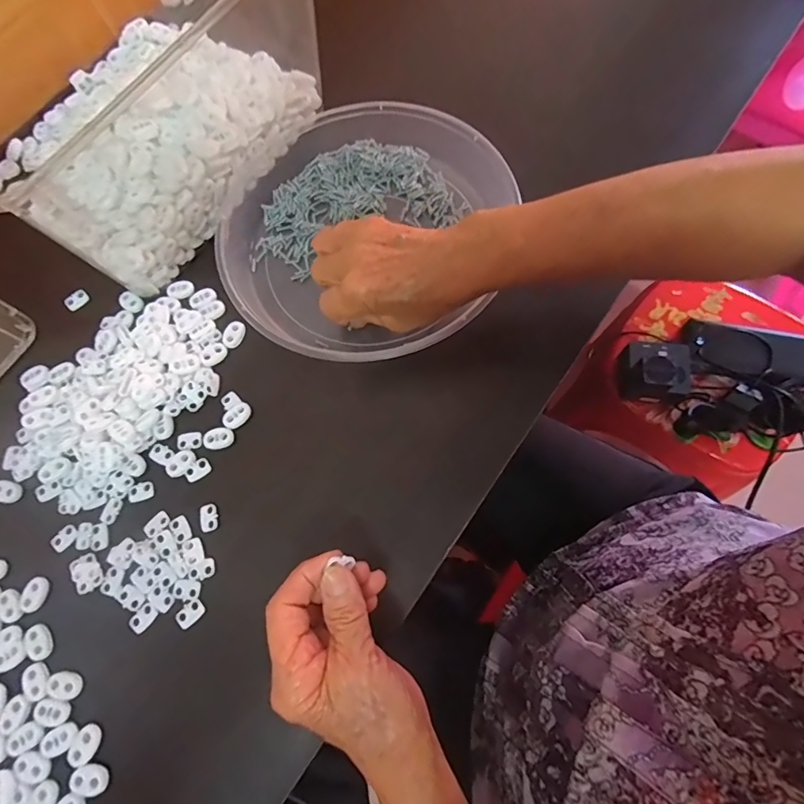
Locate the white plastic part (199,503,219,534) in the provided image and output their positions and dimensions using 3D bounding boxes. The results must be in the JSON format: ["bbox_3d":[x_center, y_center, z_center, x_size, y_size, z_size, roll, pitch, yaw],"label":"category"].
[{"bbox_3d":[-0.138,0.082,0.335,0.012,0.004,0.019,-20,71,-2],"label":"white plastic part"}]

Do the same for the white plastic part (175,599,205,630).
[{"bbox_3d":[-0.142,0.142,0.315,0.018,0.004,0.013,-41,73,-9],"label":"white plastic part"}]

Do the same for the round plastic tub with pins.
[{"bbox_3d":[-0.038,-0.143,0.385,0.232,0.047,0.229,0,71,1],"label":"round plastic tub with pins"}]

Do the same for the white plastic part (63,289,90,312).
[{"bbox_3d":[-0.280,-0.088,0.405,0.019,0.008,0.010,-42,73,-9],"label":"white plastic part"}]

